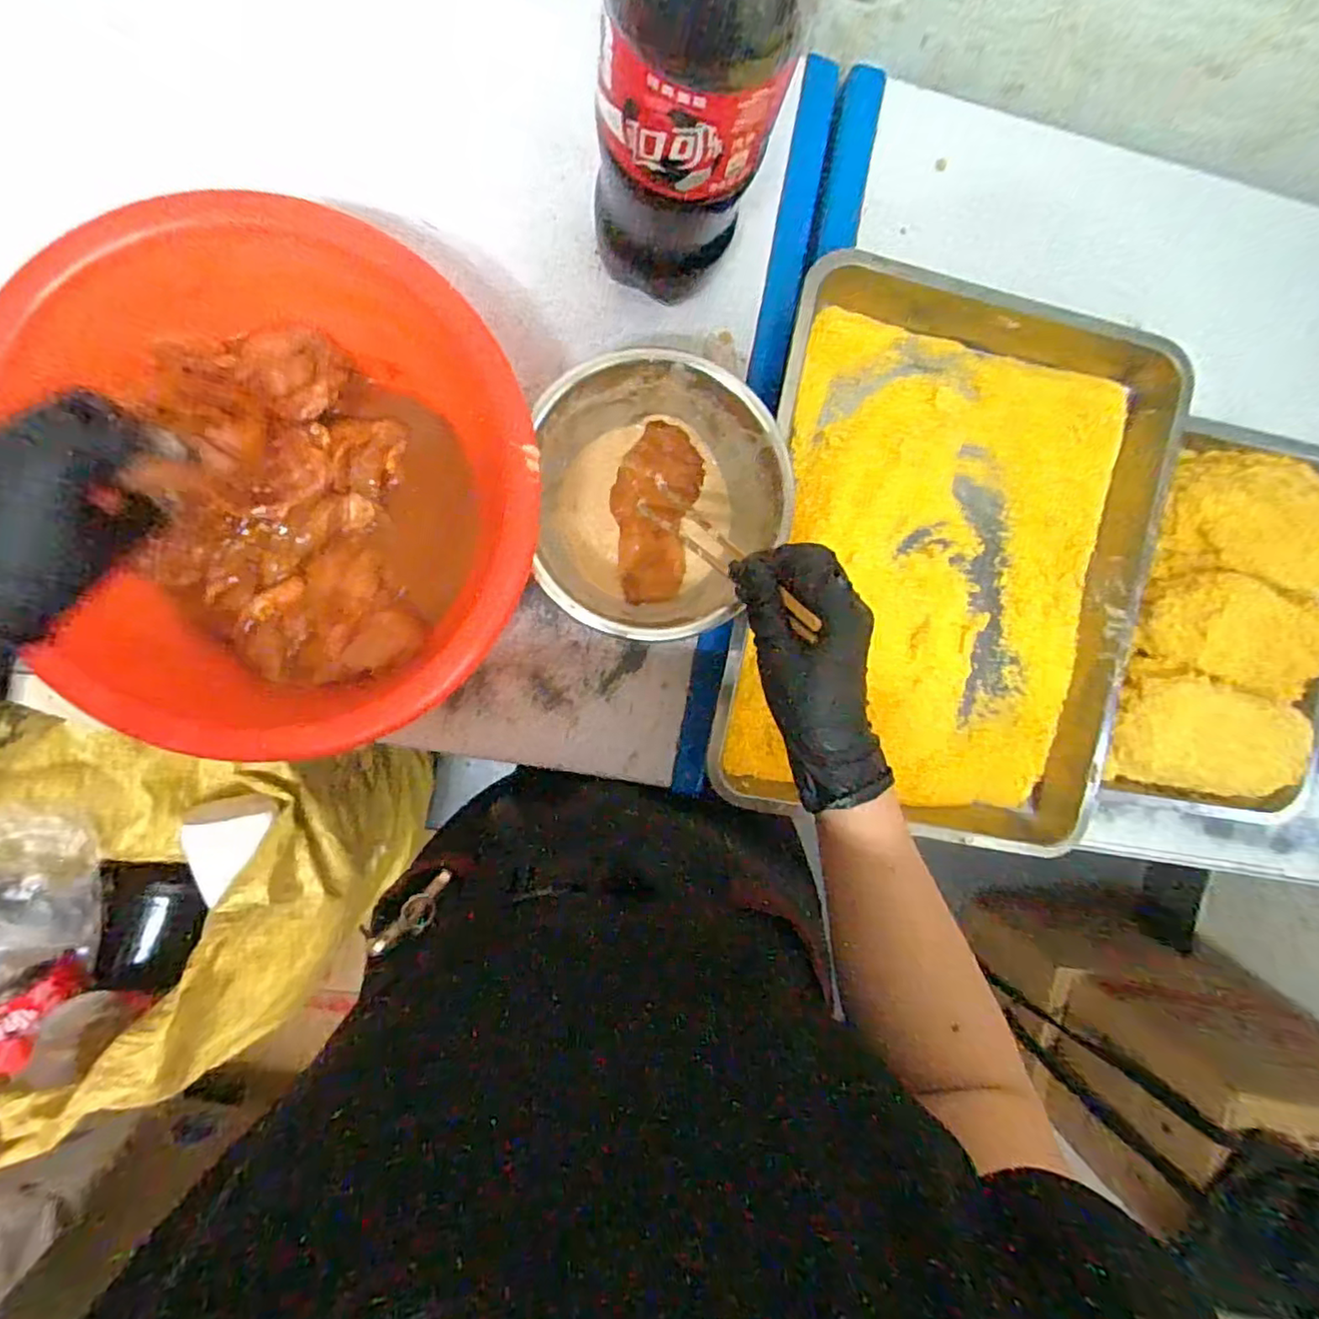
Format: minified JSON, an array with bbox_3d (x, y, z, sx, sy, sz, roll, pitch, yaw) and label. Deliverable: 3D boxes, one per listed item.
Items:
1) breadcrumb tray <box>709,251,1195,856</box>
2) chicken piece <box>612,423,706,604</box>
[{"bbox_3d":[0.245,-0.084,0.525,0.343,0.050,0.452,11,93,-7],"label":"breadcrumb tray"},{"bbox_3d":[-0.005,-0.119,0.518,0.068,0.010,0.141,11,93,-7],"label":"chicken piece"}]

